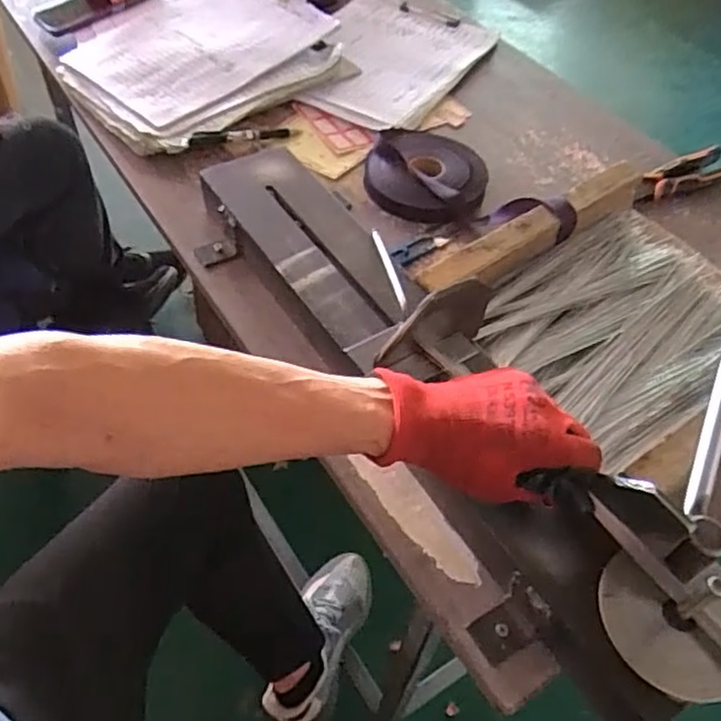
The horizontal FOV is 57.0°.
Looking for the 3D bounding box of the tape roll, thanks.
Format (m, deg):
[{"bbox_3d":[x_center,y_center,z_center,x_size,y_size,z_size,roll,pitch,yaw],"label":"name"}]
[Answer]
[{"bbox_3d":[0.076,-0.228,0.789,0.134,0.026,0.162,0,53,-4],"label":"tape roll"}]

